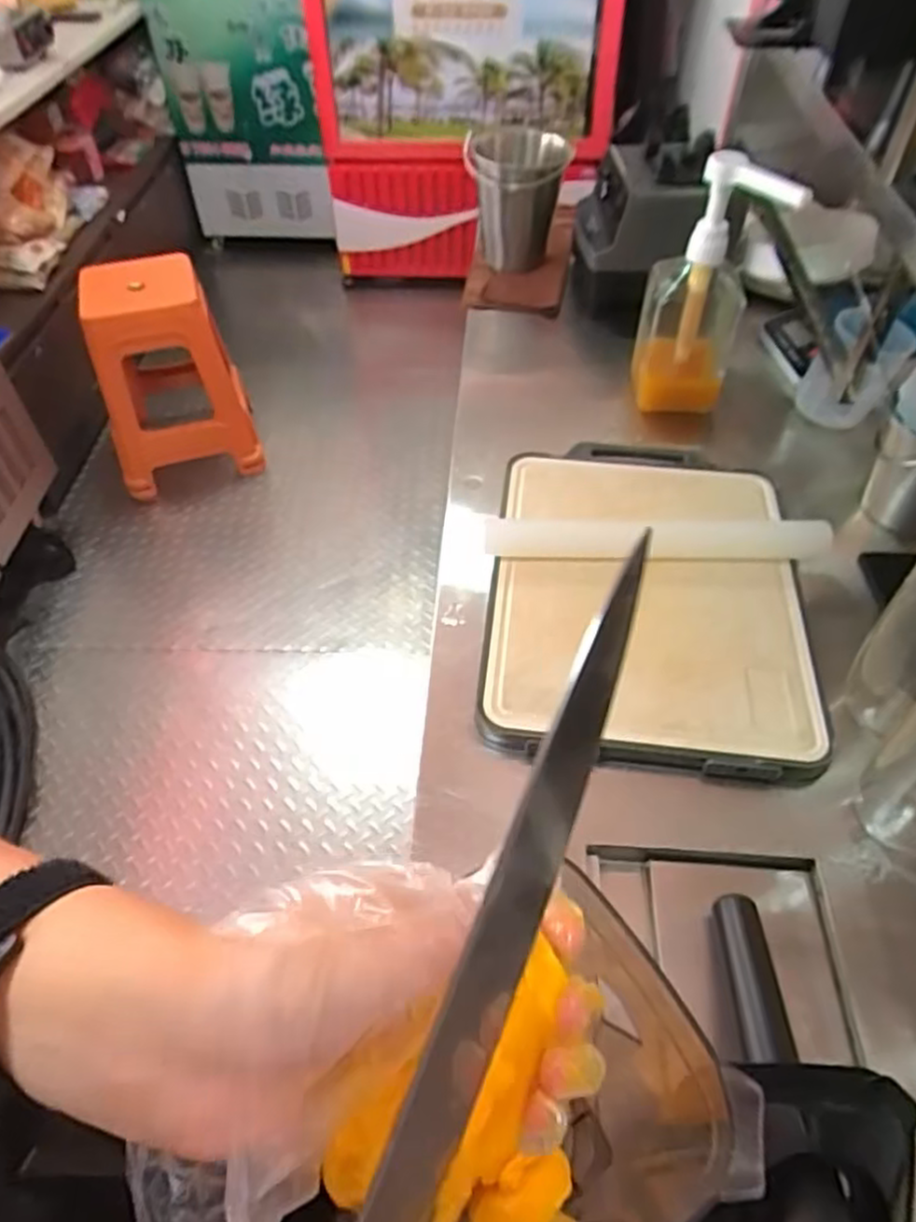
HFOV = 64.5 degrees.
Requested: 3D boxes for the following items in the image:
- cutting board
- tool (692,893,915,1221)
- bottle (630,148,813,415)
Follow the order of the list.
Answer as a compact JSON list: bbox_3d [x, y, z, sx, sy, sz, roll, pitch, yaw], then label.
[{"bbox_3d":[0.188,-0.030,0.730,0.298,0.030,0.401,5,51,6],"label":"cutting board"},{"bbox_3d":[0.193,0.316,0.422,0.119,0.110,0.306,7,38,8],"label":"tool"},{"bbox_3d":[0.282,-0.366,0.836,0.129,0.275,0.083,12,52,12],"label":"bottle"}]

